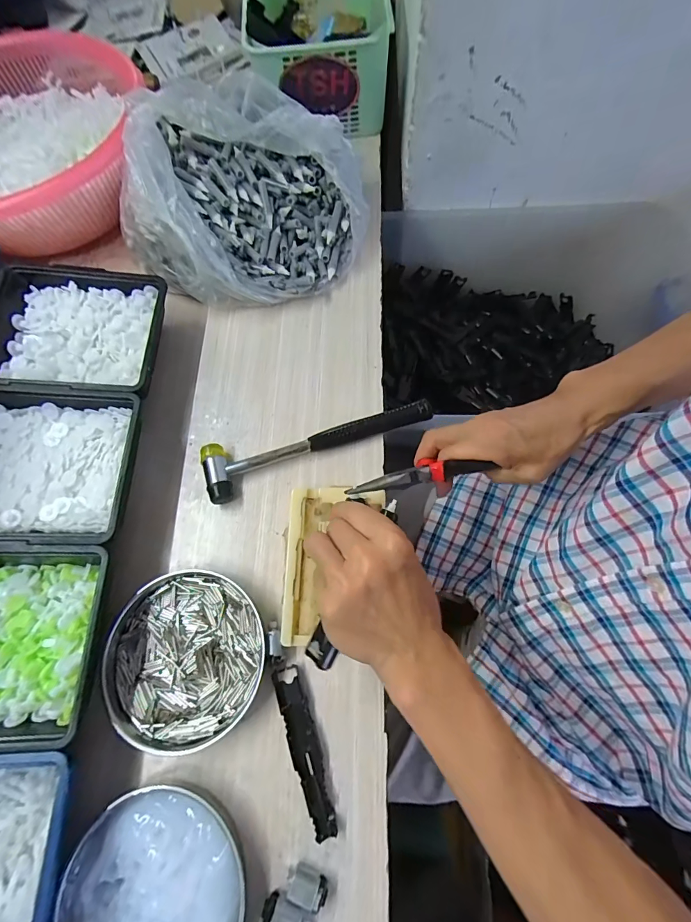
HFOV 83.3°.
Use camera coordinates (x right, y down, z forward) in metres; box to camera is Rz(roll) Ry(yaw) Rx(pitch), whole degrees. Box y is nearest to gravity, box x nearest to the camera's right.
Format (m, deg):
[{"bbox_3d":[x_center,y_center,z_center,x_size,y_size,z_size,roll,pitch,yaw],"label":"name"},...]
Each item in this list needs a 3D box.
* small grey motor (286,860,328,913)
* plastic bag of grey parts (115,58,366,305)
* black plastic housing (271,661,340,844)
[{"bbox_3d":[-0.028,0.308,0.280,0.029,0.011,0.020,16,71,8],"label":"small grey motor"},{"bbox_3d":[-0.105,-0.299,0.439,0.235,0.136,0.236,27,73,12],"label":"plastic bag of grey parts"},{"bbox_3d":[-0.034,0.232,0.315,0.021,0.005,0.118,-19,70,-5],"label":"black plastic housing"}]

